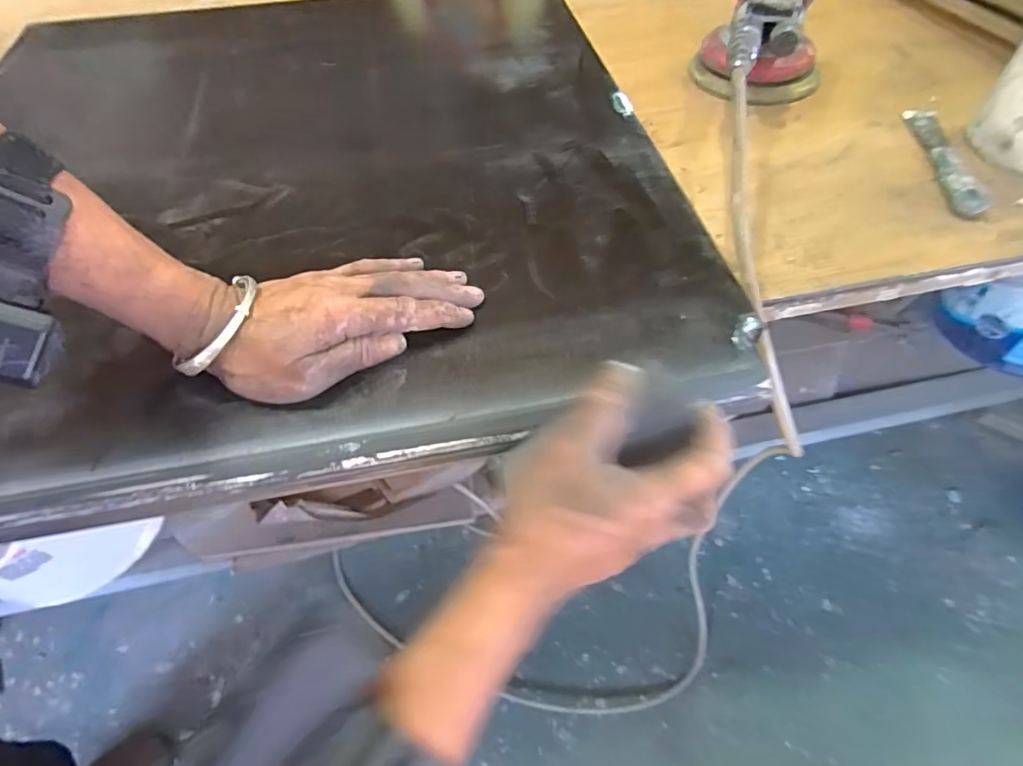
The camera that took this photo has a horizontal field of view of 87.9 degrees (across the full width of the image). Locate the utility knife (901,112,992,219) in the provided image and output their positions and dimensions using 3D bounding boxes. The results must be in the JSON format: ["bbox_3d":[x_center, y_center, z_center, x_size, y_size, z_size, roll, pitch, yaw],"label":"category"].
[{"bbox_3d":[0.337,-0.178,0.413,0.023,0.012,0.141,6,57,6],"label":"utility knife"}]

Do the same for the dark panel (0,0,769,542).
[{"bbox_3d":[-0.176,-0.177,0.423,0.556,0.041,0.568,-11,55,-3],"label":"dark panel"}]

